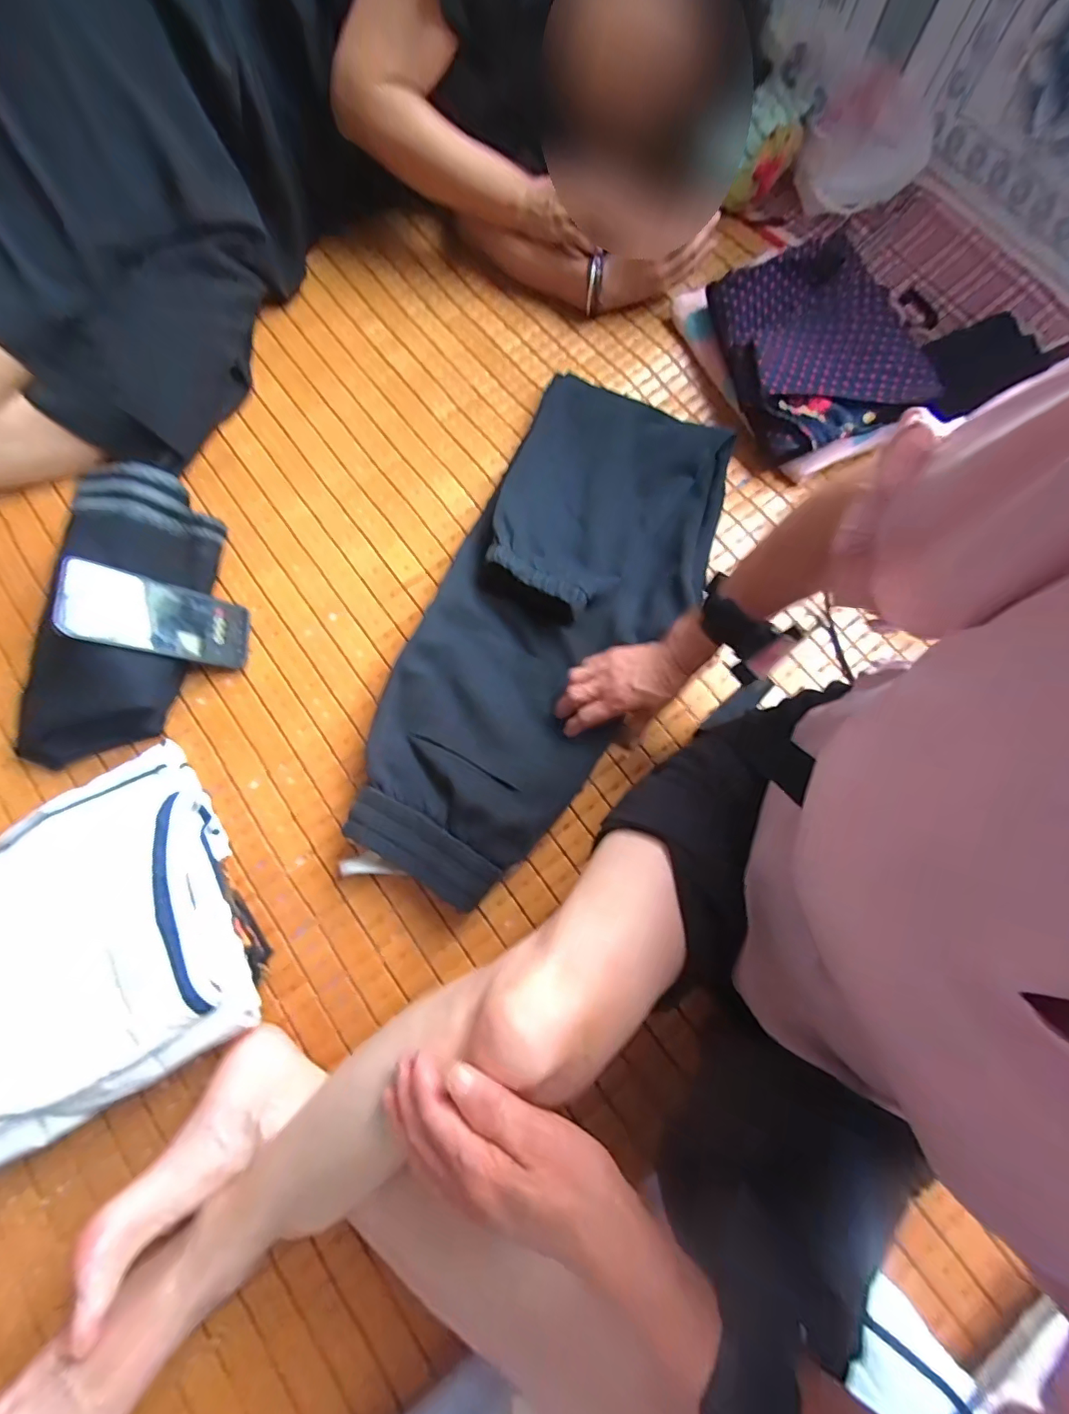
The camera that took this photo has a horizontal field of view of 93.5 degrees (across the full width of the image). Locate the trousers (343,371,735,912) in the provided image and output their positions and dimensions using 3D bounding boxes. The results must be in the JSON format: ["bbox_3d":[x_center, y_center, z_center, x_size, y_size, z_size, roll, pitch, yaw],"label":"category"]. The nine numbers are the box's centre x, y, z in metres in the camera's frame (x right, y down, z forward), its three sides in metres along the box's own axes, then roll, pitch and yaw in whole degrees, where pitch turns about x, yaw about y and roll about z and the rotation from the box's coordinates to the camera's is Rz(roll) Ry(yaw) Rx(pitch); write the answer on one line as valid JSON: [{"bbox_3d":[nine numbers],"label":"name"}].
[{"bbox_3d":[0.023,-0.105,0.579,0.262,0.059,0.629,25,74,5],"label":"trousers"}]

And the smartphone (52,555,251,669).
[{"bbox_3d":[-0.391,-0.094,0.530,0.010,0.163,0.083,-19,69,38],"label":"smartphone"}]

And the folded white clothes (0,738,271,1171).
[{"bbox_3d":[-0.437,0.214,0.460,0.293,0.107,0.301,-29,77,-8],"label":"folded white clothes"}]

